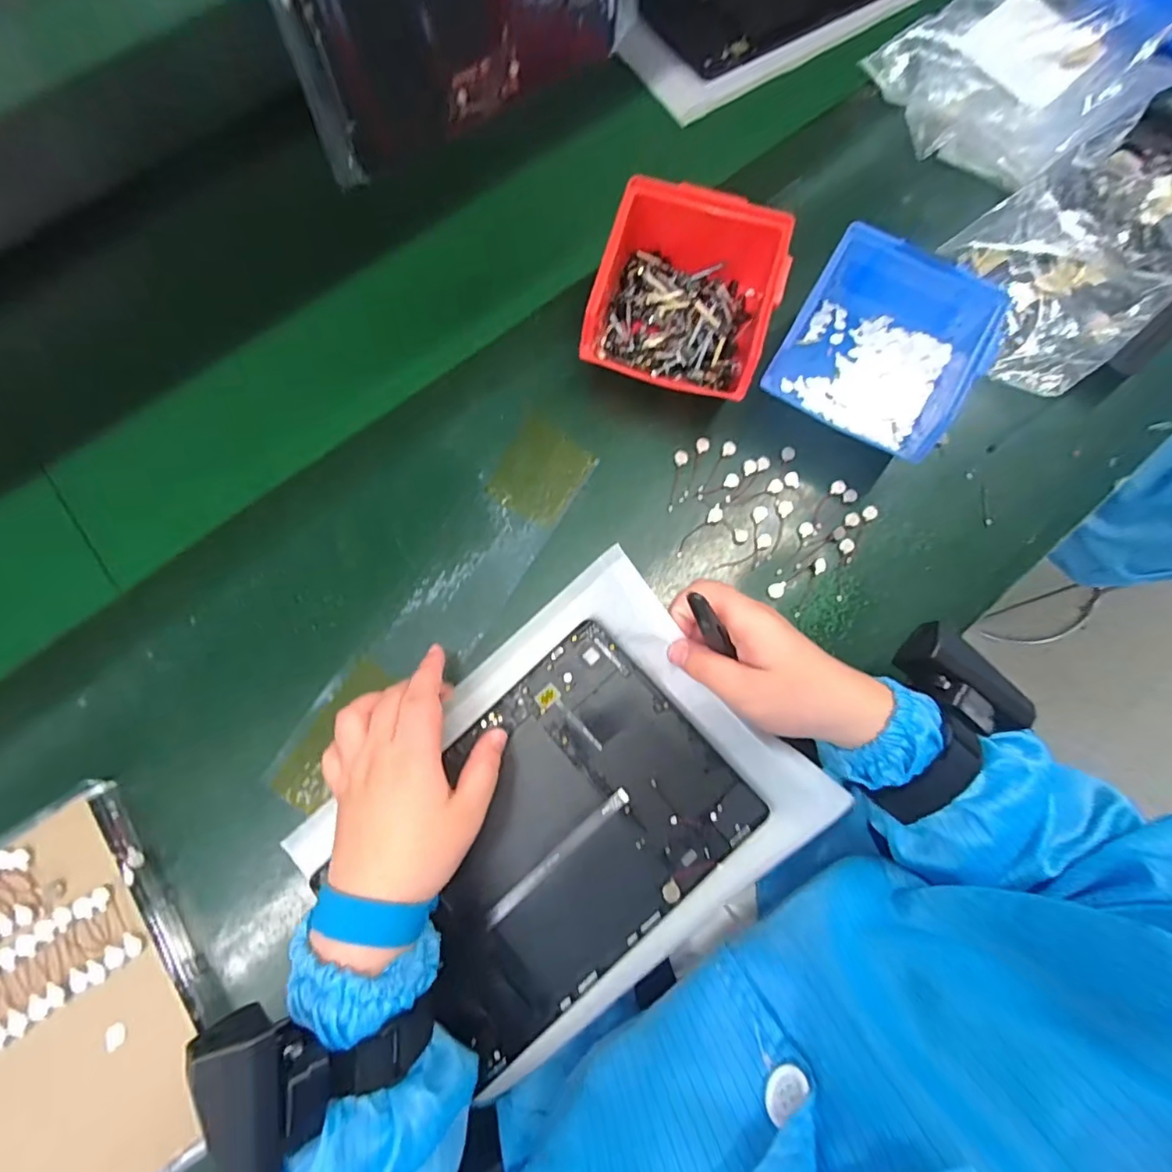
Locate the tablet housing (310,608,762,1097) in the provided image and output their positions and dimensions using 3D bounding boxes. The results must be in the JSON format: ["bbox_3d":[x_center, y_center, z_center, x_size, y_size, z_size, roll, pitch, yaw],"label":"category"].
[{"bbox_3d":[-0.022,0.149,0.333,0.214,0.008,0.151,-43,81,-1],"label":"tablet housing"}]

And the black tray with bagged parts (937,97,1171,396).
[{"bbox_3d":[0.423,-0.273,0.435,0.287,0.033,0.155,-36,78,-7],"label":"black tray with bagged parts"}]

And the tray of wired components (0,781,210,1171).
[{"bbox_3d":[-0.317,0.254,0.317,0.167,0.020,0.215,-32,77,-7],"label":"tray of wired components"}]

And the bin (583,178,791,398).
[{"bbox_3d":[0.074,-0.207,0.405,0.119,0.072,0.131,16,77,5],"label":"bin"}]

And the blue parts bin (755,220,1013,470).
[{"bbox_3d":[0.210,-0.166,0.401,0.125,0.061,0.133,31,79,9],"label":"blue parts bin"}]

